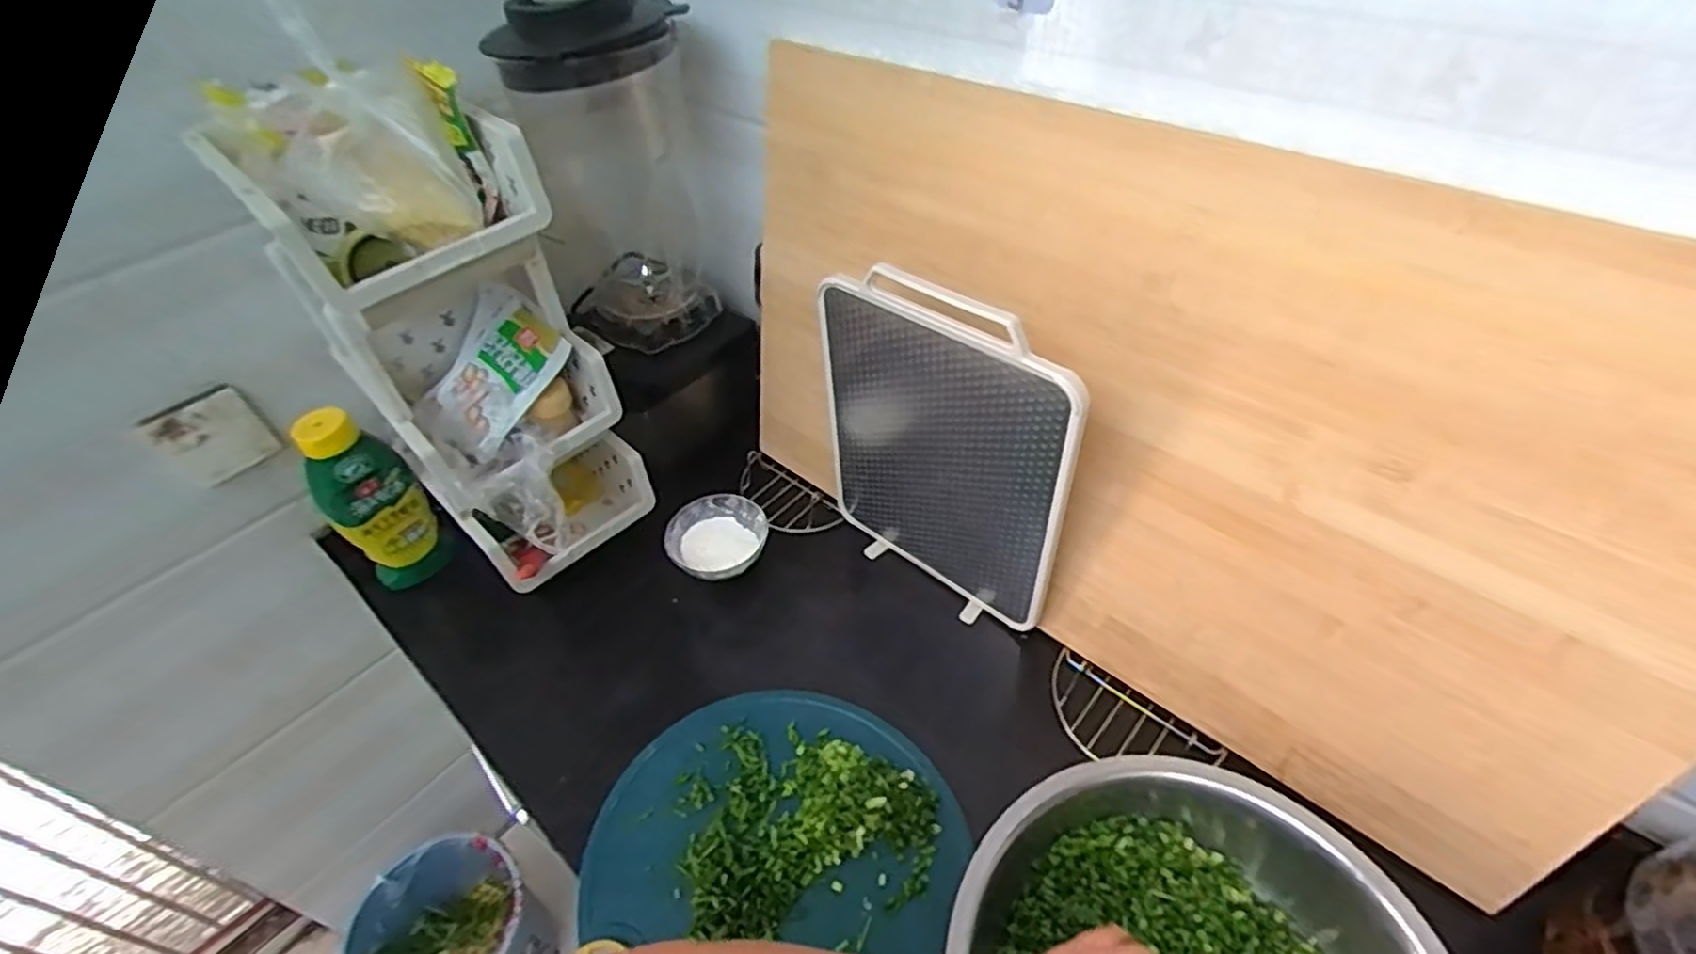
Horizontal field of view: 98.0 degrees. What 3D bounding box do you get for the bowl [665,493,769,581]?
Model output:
[{"bbox_3d":[-0.157,0.082,0.900,0.114,0.052,0.122,-2,45,2],"label":"bowl"}]

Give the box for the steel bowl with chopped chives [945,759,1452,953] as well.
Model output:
[{"bbox_3d":[0.249,0.388,0.536,0.332,0.115,0.328,-2,45,2],"label":"steel bowl with chopped chives"}]

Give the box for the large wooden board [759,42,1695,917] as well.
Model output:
[{"bbox_3d":[0.225,-0.043,0.671,0.874,0.506,0.031,31,44,30],"label":"large wooden board"}]

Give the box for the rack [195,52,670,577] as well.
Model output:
[{"bbox_3d":[-0.391,-0.121,0.773,0.301,0.511,0.195,32,55,31],"label":"rack"}]

